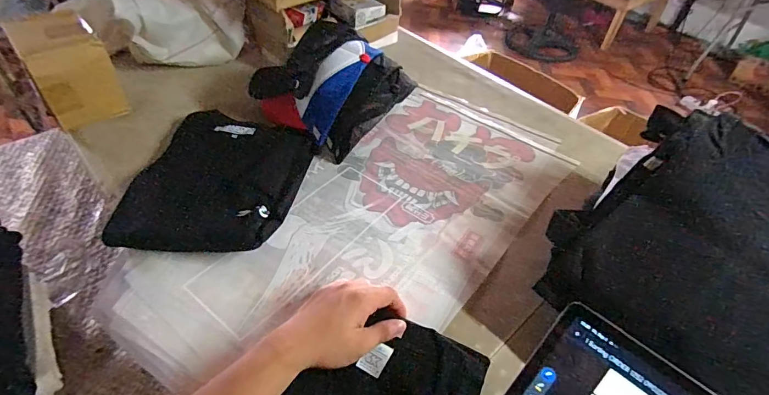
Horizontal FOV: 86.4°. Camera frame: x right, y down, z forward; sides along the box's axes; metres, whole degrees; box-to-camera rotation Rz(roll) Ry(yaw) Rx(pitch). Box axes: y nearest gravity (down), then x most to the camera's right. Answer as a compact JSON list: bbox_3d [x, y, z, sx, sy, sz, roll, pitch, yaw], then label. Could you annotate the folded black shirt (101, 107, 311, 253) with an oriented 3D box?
[{"bbox_3d":[-0.225,-0.032,0.581,0.209,0.043,0.256,3,45,-1],"label":"folded black shirt"}]

